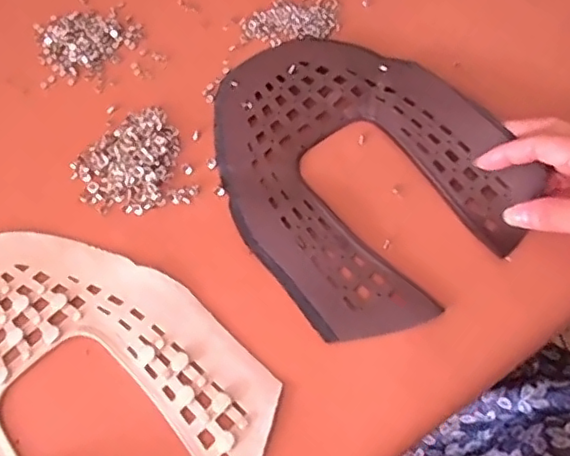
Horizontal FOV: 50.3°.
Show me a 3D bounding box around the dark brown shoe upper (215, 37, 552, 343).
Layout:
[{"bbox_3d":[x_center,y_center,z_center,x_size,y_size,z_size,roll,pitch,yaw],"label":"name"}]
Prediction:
[{"bbox_3d":[0.042,-0.050,0.429,0.180,0.024,0.234,-36,67,-13],"label":"dark brown shoe upper"}]

